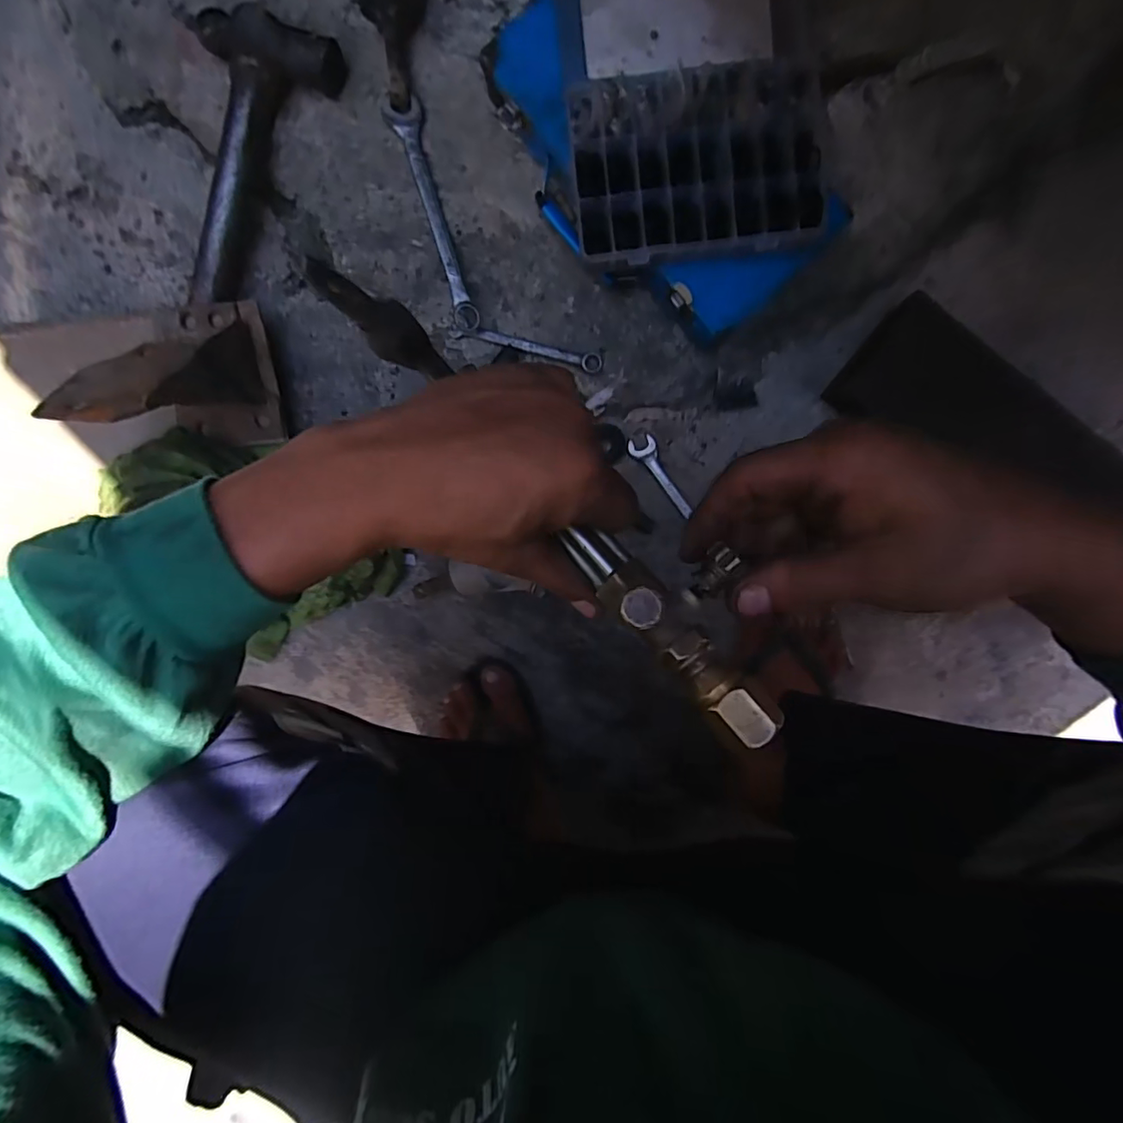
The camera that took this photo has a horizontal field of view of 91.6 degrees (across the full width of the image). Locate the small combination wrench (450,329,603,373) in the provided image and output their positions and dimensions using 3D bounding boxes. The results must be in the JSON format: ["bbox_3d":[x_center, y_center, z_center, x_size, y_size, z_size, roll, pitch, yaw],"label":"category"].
[{"bbox_3d":[-0.037,-0.219,0.557,0.158,0.012,0.017,14,96,2],"label":"small combination wrench"}]

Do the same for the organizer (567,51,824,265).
[{"bbox_3d":[0.109,-0.321,0.439,0.196,0.021,0.139,-5,98,3],"label":"organizer"}]

